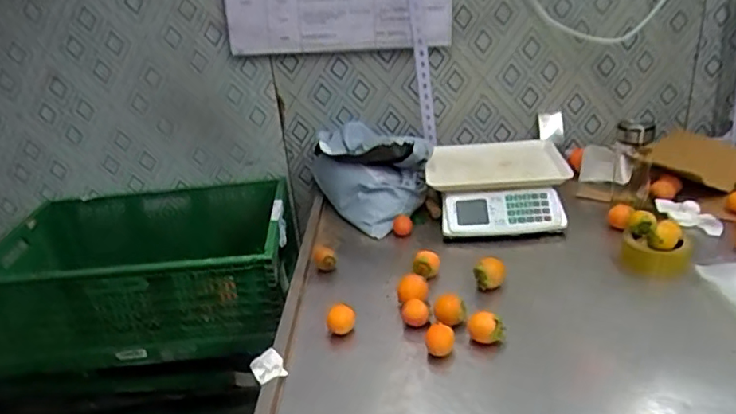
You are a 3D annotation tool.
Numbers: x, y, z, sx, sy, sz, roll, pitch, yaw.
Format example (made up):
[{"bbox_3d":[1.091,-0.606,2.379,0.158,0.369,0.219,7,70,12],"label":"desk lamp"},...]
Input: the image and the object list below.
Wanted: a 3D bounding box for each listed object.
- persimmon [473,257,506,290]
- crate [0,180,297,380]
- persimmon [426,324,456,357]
[{"bbox_3d":[0.197,0.109,0.891,0.048,0.048,0.045,0,27,11],"label":"persimmon"},{"bbox_3d":[-0.468,0.140,1.180,0.598,0.215,0.392,-7,26,-2],"label":"crate"},{"bbox_3d":[0.099,0.184,0.764,0.038,0.031,0.038,-5,26,2],"label":"persimmon"}]

